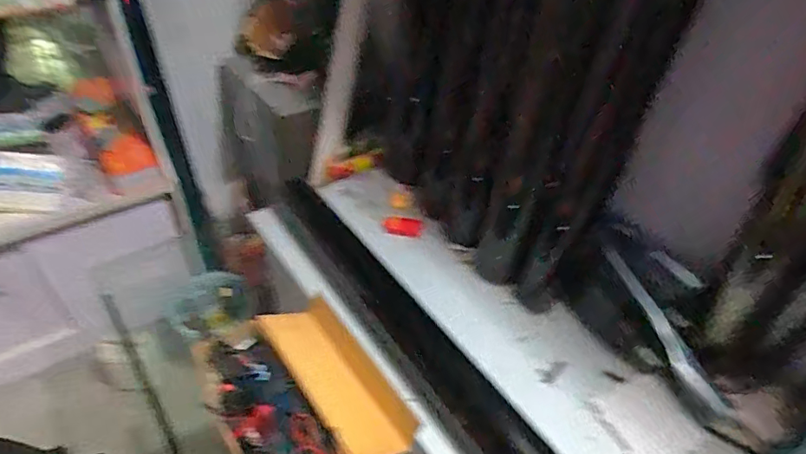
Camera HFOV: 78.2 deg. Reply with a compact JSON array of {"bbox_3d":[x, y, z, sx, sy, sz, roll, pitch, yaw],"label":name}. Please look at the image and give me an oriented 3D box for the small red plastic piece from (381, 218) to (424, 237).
[{"bbox_3d":[0.001,-0.001,1.309,0.107,0.015,0.063,2,42,-3],"label":"small red plastic piece"}]

